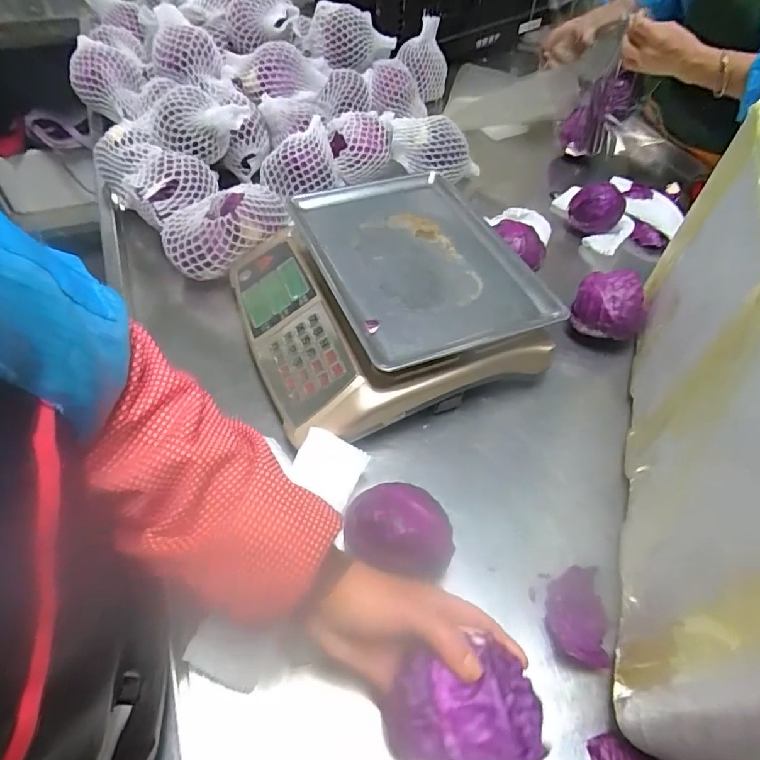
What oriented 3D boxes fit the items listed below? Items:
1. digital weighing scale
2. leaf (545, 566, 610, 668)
[{"bbox_3d":[-0.001,-0.101,0.655,0.337,0.129,0.343,-18,55,-16],"label":"digital weighing scale"},{"bbox_3d":[0.189,0.224,0.477,0.052,0.015,0.084,11,52,5],"label":"leaf"}]

